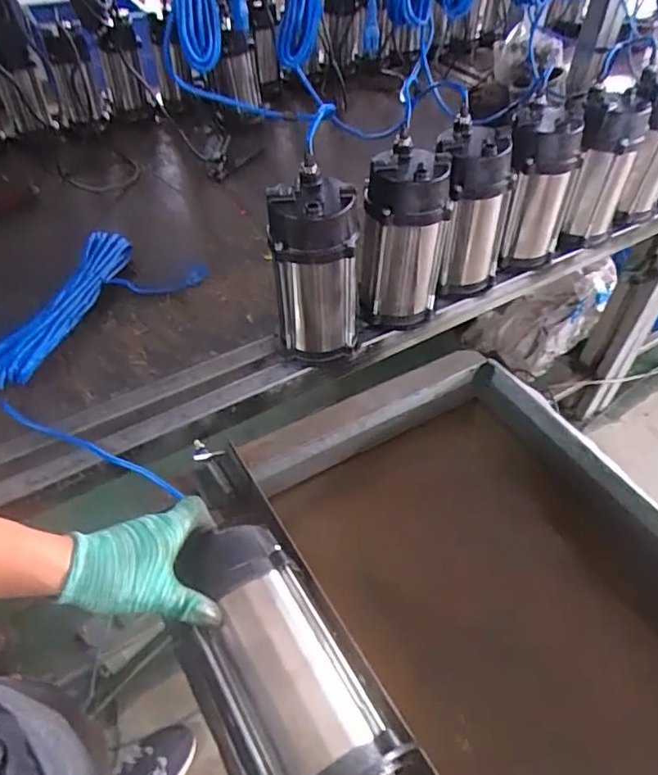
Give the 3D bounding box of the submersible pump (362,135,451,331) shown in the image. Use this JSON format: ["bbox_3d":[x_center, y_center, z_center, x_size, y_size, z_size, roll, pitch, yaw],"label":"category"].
[{"bbox_3d":[0.118,-0.224,0.898,0.122,0.253,0.123,11,50,10],"label":"submersible pump"}]

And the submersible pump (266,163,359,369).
[{"bbox_3d":[-0.019,-0.164,0.837,0.120,0.253,0.109,-5,49,-3],"label":"submersible pump"}]

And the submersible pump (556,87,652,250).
[{"bbox_3d":[0.505,-0.402,1.070,0.112,0.252,0.127,19,49,16],"label":"submersible pump"}]

